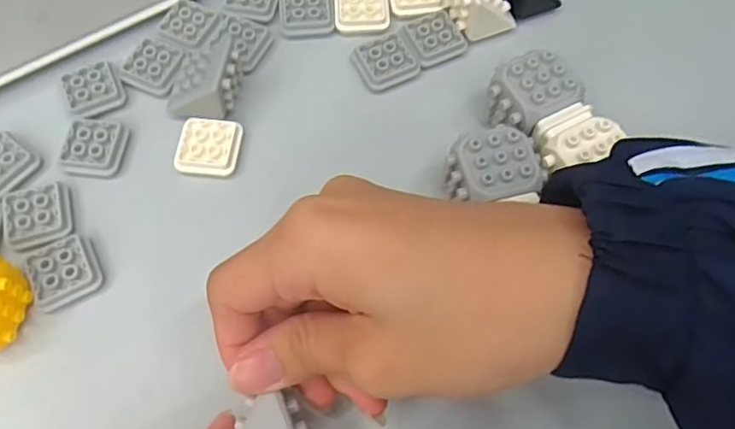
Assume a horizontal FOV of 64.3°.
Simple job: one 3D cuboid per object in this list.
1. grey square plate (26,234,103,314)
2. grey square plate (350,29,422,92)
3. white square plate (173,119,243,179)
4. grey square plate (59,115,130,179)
[{"bbox_3d":[-0.125,0.024,0.243,0.026,0.006,0.026,-23,70,-11],"label":"grey square plate"},{"bbox_3d":[0.009,-0.075,0.287,0.029,0.006,0.027,-26,70,-12],"label":"grey square plate"},{"bbox_3d":[-0.072,-0.030,0.269,0.027,0.009,0.028,4,67,0],"label":"white square plate"},{"bbox_3d":[-0.125,-0.031,0.267,0.026,0.005,0.029,5,67,0],"label":"grey square plate"}]

